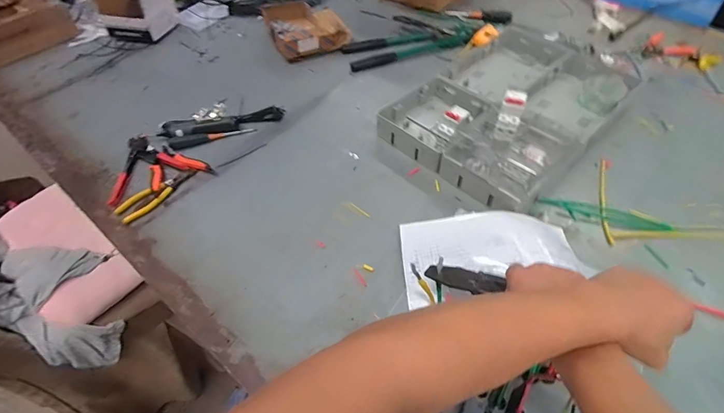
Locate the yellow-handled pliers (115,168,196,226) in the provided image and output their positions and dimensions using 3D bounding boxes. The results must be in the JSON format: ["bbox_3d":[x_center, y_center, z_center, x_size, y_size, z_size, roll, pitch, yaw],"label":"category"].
[{"bbox_3d":[-0.404,-0.027,0.755,0.048,0.013,0.161,31,58,25],"label":"yellow-handled pliers"}]

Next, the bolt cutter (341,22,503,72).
[{"bbox_3d":[0.174,-0.449,1.060,0.451,0.035,0.119,-8,50,-4],"label":"bolt cutter"}]

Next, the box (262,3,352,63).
[{"bbox_3d":[-0.165,-0.536,1.122,0.218,0.076,0.254,-17,52,-12],"label":"box"}]

